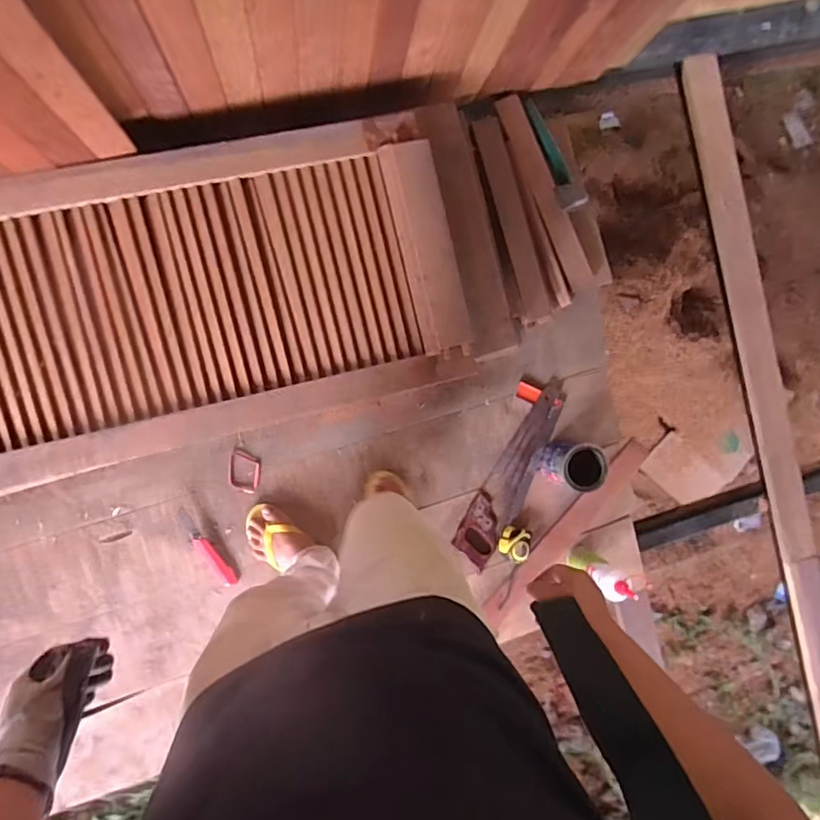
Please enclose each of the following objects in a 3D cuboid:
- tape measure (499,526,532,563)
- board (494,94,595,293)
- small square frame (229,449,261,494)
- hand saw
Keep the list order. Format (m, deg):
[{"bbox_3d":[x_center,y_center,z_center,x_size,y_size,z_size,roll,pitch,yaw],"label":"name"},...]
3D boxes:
[{"bbox_3d":[0.247,0.316,1.262,0.070,0.042,0.072,0,92,-10],"label":"tape measure"},{"bbox_3d":[0.313,-0.491,1.223,0.064,0.035,0.455,-29,97,-8],"label":"board"},{"bbox_3d":[-0.363,0.136,1.172,0.066,0.004,0.095,8,91,-11],"label":"small square frame"},{"bbox_3d":[0.244,0.151,1.265,0.109,0.018,0.459,28,87,-10],"label":"hand saw"}]

